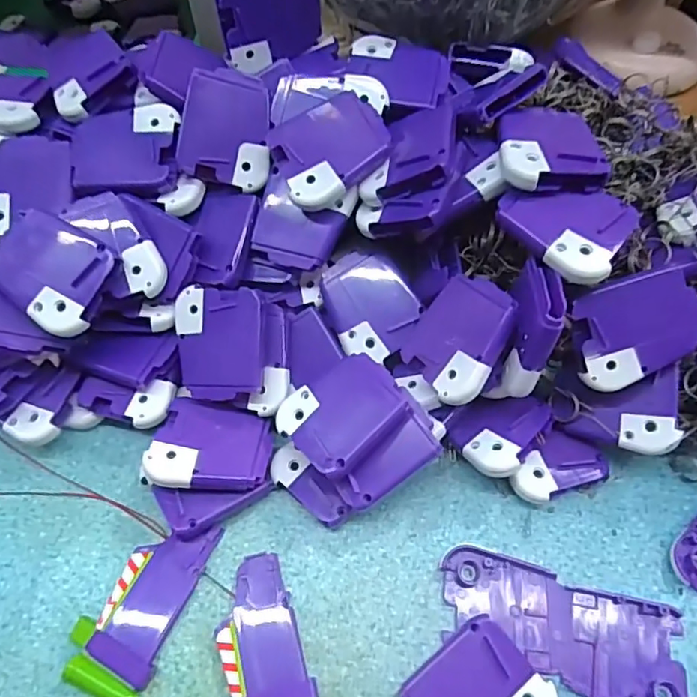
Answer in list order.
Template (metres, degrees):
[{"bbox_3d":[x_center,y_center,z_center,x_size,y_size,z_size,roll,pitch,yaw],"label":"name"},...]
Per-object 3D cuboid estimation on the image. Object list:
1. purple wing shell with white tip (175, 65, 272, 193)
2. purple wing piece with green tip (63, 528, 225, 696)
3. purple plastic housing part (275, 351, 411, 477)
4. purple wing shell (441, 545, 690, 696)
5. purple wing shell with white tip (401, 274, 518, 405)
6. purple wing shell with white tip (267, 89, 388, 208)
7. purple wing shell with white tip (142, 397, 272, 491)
[{"bbox_3d":[-0.068,-0.124,0.311,0.050,0.004,0.061,8,96,-10],"label":"purple wing shell with white tip"},{"bbox_3d":[-0.103,0.127,0.276,0.041,0.011,0.083,18,62,10],"label":"purple wing piece with green tip"},{"bbox_3d":[-0.002,0.034,0.293,0.061,0.012,0.050,-42,62,-4],"label":"purple plastic housing part"},{"bbox_3d":[0.104,0.139,0.272,0.118,0.007,0.050,15,61,9],"label":"purple wing shell"},{"bbox_3d":[0.058,-0.006,0.293,0.049,0.008,0.062,33,94,36],"label":"purple wing shell with white tip"},{"bbox_3d":[-0.010,-0.108,0.299,0.061,0.008,0.050,-31,75,-3],"label":"purple wing shell with white tip"},{"bbox_3d":[-0.073,0.054,0.297,0.060,0.007,0.050,15,54,-8],"label":"purple wing shell with white tip"}]

